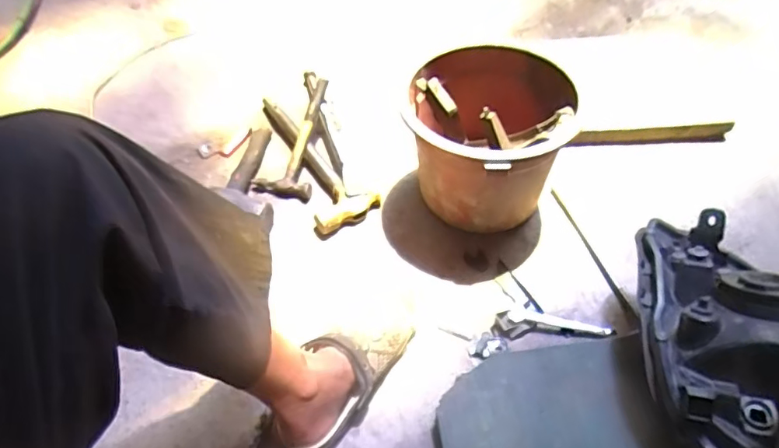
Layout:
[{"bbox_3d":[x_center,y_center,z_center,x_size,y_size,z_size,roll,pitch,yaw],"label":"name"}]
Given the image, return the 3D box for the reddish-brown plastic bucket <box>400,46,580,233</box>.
[{"bbox_3d":[0.159,-0.112,0.838,0.235,0.221,0.242,-1,53,2],"label":"reddish-brown plastic bucket"}]

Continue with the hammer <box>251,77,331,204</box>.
[{"bbox_3d":[-0.173,-0.166,0.969,0.105,0.050,0.243,8,66,9],"label":"hammer"}]

